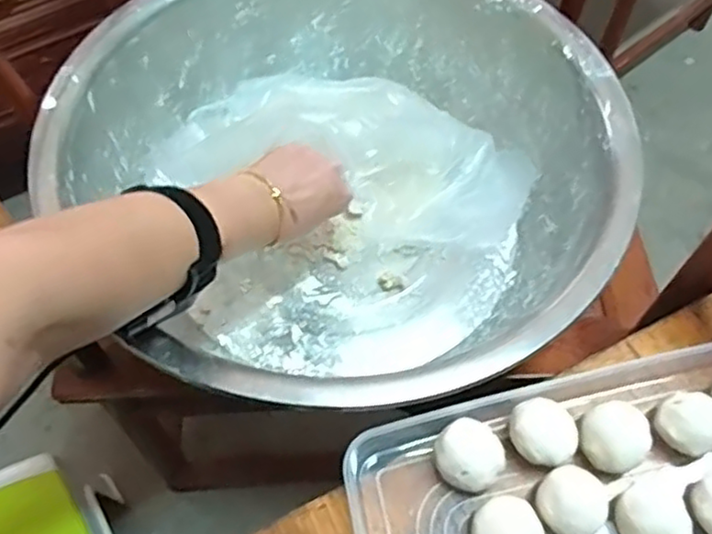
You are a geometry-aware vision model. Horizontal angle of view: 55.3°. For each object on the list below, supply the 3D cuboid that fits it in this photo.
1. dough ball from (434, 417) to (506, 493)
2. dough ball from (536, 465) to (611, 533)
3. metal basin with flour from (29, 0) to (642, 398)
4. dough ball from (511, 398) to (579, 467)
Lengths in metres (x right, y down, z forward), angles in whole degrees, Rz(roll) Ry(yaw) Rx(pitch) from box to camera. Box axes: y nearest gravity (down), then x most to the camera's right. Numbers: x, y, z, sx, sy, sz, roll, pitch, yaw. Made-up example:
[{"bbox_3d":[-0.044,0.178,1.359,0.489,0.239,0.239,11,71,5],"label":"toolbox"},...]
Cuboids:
[{"bbox_3d":[0.075,0.128,0.456,0.046,0.032,0.042,1,60,-1],"label":"dough ball"},{"bbox_3d":[0.139,0.148,0.431,0.047,0.030,0.042,-20,62,-13],"label":"dough ball"},{"bbox_3d":[-0.010,-0.092,0.641,0.482,0.155,0.464,1,60,-1],"label":"metal basin with flour"},{"bbox_3d":[0.125,0.114,0.459,0.043,0.031,0.044,1,60,-1],"label":"dough ball"}]

